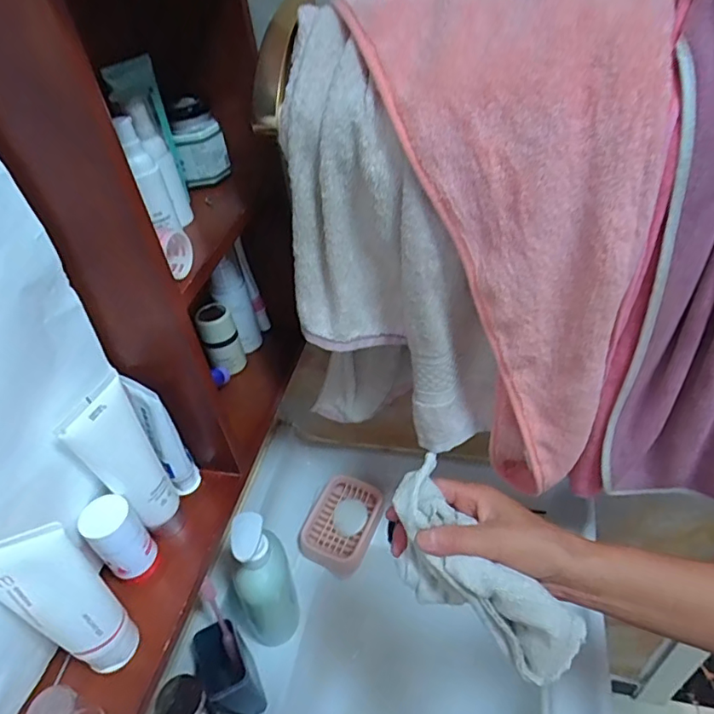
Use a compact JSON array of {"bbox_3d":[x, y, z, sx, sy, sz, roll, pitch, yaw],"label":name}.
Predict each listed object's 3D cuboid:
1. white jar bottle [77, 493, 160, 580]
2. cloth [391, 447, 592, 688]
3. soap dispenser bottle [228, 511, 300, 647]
[{"bbox_3d":[-0.184,0.141,0.414,0.031,0.067,0.036,29,53,33],"label":"white jar bottle"},{"bbox_3d":[0.087,0.162,0.396,0.165,0.061,0.064,45,60,11],"label":"cloth"},{"bbox_3d":[-0.103,0.261,0.615,0.052,0.208,0.081,18,48,26],"label":"soap dispenser bottle"}]

